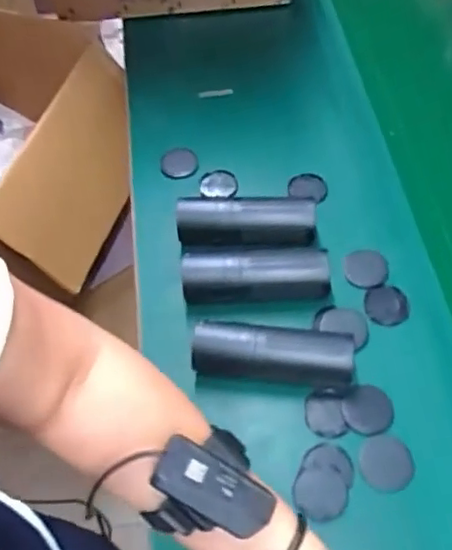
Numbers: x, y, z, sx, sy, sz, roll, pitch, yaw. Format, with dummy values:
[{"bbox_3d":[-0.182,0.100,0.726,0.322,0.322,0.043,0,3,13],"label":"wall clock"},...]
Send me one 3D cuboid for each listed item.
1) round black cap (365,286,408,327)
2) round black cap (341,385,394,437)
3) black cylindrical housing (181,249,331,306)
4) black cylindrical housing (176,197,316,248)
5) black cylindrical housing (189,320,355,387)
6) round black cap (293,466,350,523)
[{"bbox_3d":[0.180,0.033,0.686,0.047,0.014,0.047,-1,55,1],"label":"round black cap"},{"bbox_3d":[0.142,0.136,0.619,0.048,0.005,0.052,-1,55,1],"label":"round black cap"},{"bbox_3d":[0.032,-0.001,0.691,0.163,0.047,0.054,-4,55,-1],"label":"black cylindrical housing"},{"bbox_3d":[0.023,-0.064,0.736,0.163,0.046,0.048,1,55,2],"label":"black cylindrical housing"},{"bbox_3d":[0.047,0.080,0.636,0.162,0.044,0.052,6,56,6],"label":"black cylindrical housing"},{"bbox_3d":[0.090,0.206,0.580,0.048,0.006,0.048,-1,55,1],"label":"round black cap"}]

